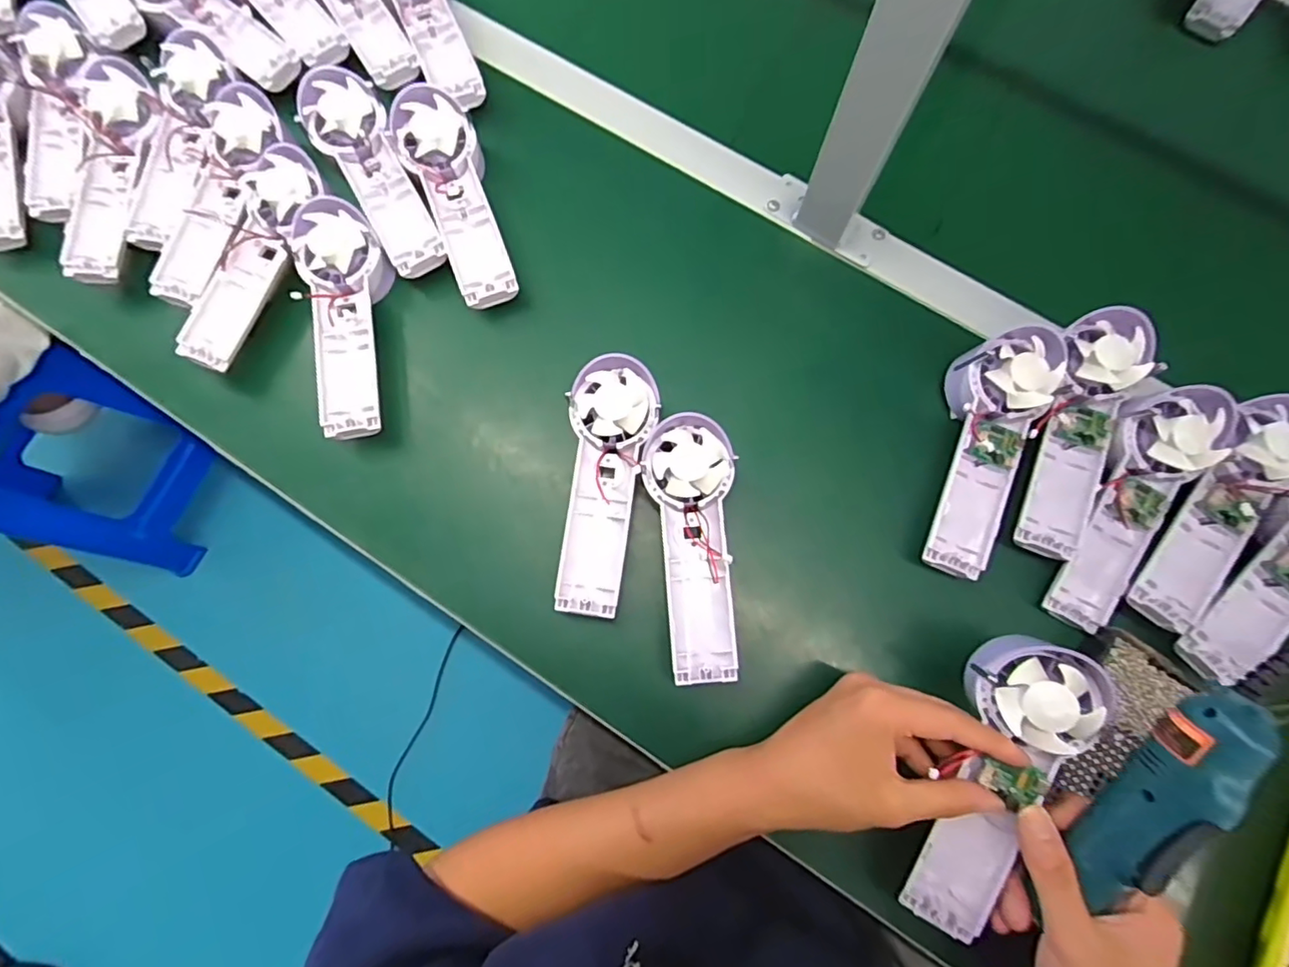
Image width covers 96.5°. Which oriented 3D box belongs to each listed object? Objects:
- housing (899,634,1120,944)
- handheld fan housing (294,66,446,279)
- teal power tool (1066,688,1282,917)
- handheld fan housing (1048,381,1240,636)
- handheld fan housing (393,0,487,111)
[{"bbox_3d":[0.206,0.174,0.331,0.069,0.034,0.172,20,92,38],"label":"housing"},{"bbox_3d":[-0.212,-0.248,0.454,0.057,0.033,0.178,-31,80,-6],"label":"handheld fan housing"},{"bbox_3d":[0.265,0.161,0.287,0.038,0.034,0.123,27,105,6],"label":"teal power tool"},{"bbox_3d":[0.342,0.017,0.402,0.056,0.024,0.179,28,94,6],"label":"handheld fan housing"},{"bbox_3d":[-0.185,-0.399,0.481,0.060,0.030,0.178,-21,79,-4],"label":"handheld fan housing"}]

